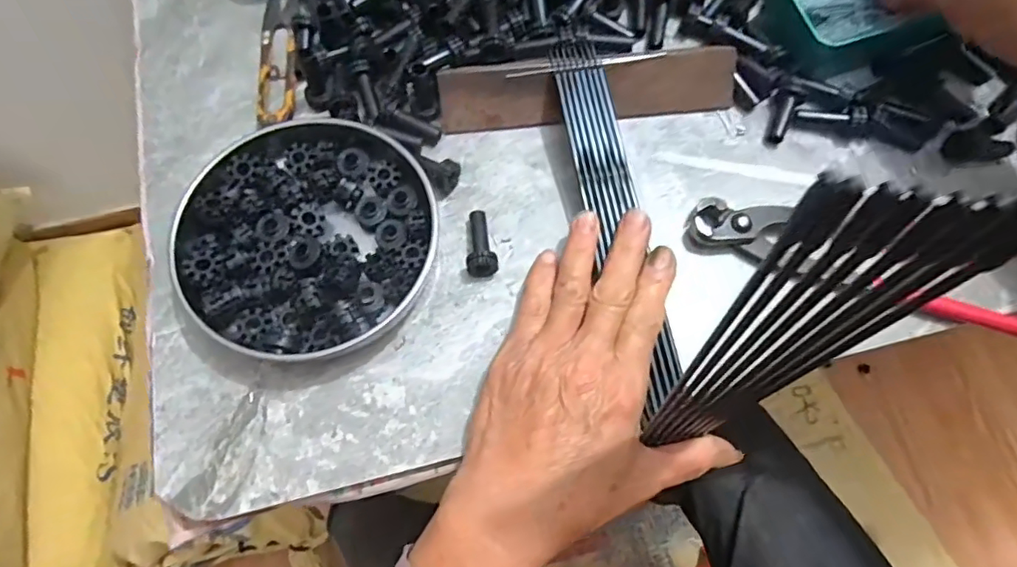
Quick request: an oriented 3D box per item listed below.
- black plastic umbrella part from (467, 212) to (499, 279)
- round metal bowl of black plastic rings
[{"bbox_3d":[-0.017,-0.023,0.315,0.017,0.013,0.040,-12,72,-3],"label":"black plastic umbrella part"},{"bbox_3d":[-0.113,-0.028,0.308,0.140,0.028,0.132,0,72,1],"label":"round metal bowl of black plastic rings"}]

